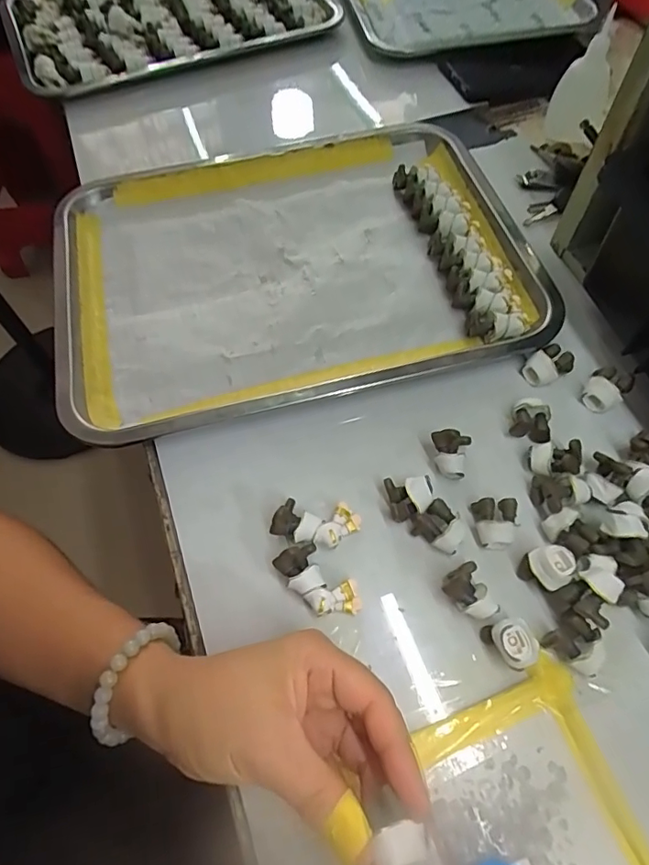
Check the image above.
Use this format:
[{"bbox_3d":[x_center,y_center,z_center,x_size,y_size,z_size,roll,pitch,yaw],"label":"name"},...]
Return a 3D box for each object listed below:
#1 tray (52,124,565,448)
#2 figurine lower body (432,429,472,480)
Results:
[{"bbox_3d":[-0.022,-0.136,0.390,0.351,0.024,0.258,-14,63,-6],"label":"tray"},{"bbox_3d":[0.076,0.013,0.312,0.023,0.022,0.027,13,63,8],"label":"figurine lower body"}]

